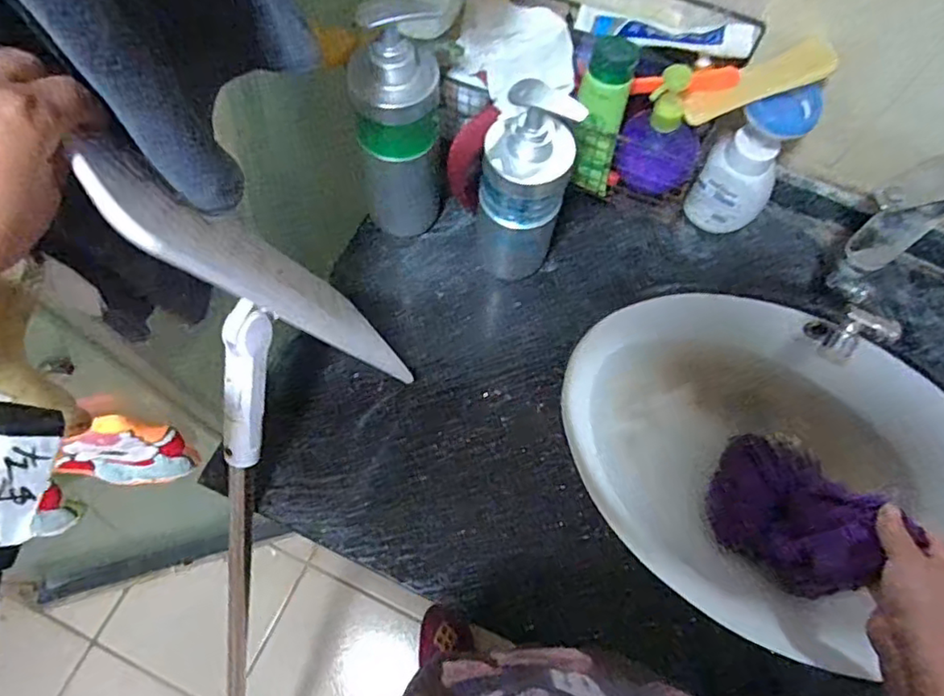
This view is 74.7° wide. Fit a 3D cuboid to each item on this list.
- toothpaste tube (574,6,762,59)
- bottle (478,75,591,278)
[{"bbox_3d":[0.176,-0.295,0.580,0.168,0.024,0.042,20,68,21],"label":"toothpaste tube"},{"bbox_3d":[0.046,-0.143,0.567,0.078,0.228,0.073,1,68,-2],"label":"bottle"}]

